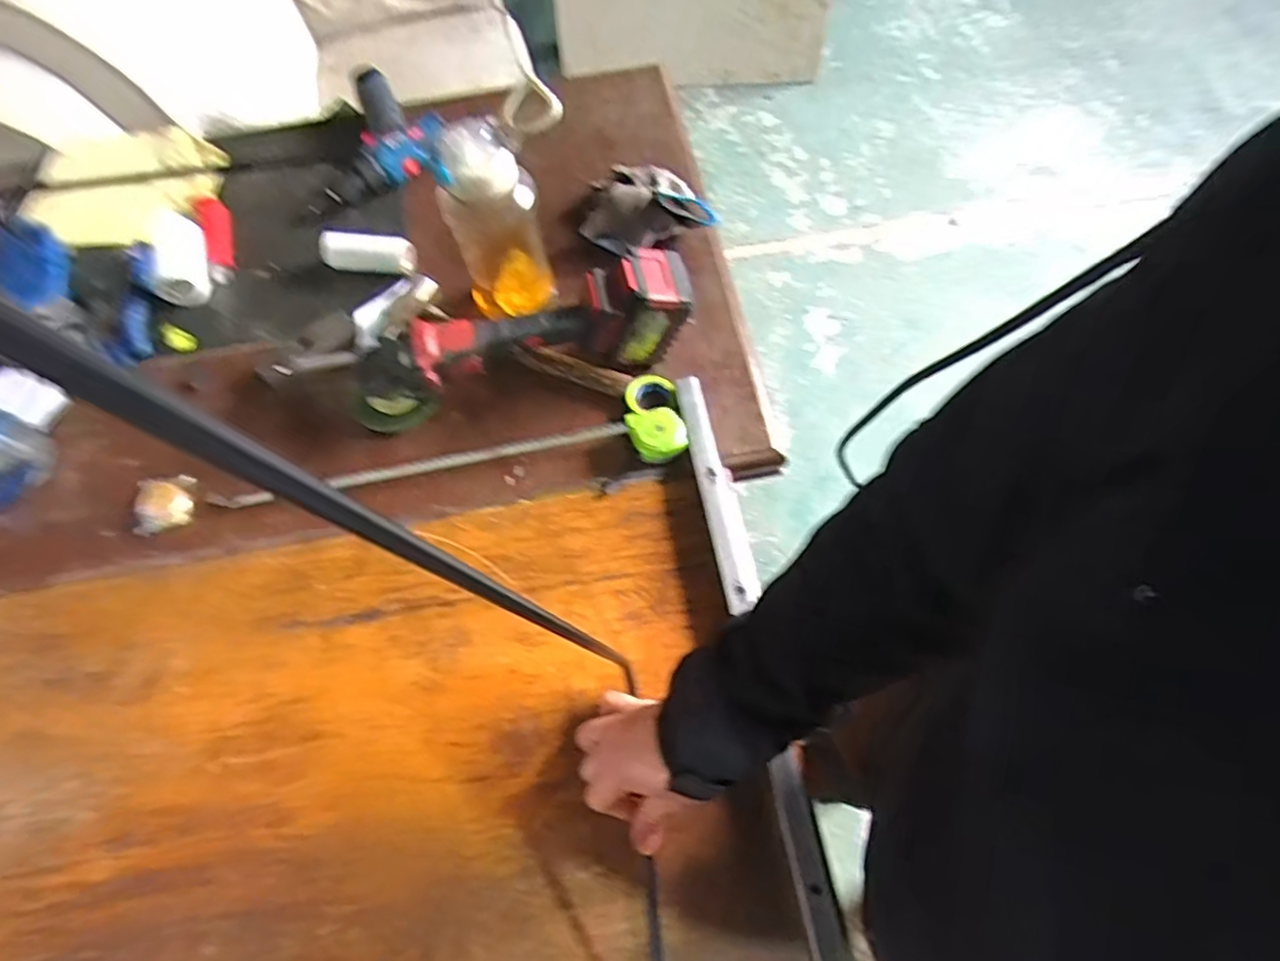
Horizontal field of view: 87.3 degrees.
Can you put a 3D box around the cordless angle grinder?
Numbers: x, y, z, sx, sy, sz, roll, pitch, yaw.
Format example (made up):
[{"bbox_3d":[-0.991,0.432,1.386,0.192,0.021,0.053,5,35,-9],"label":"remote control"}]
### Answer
[{"bbox_3d":[-0.137,-0.155,0.748,0.394,0.108,0.095,-18,66,-5],"label":"cordless angle grinder"}]

